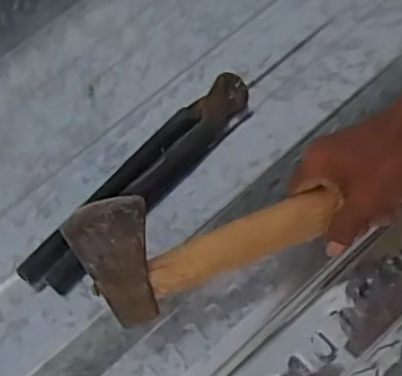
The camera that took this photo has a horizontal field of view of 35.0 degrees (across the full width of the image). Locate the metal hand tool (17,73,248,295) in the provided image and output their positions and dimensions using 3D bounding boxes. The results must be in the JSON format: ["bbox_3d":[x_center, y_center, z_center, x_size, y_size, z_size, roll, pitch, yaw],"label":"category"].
[{"bbox_3d":[-0.051,-0.008,0.553,0.044,0.024,0.253,41,76,17],"label":"metal hand tool"}]

